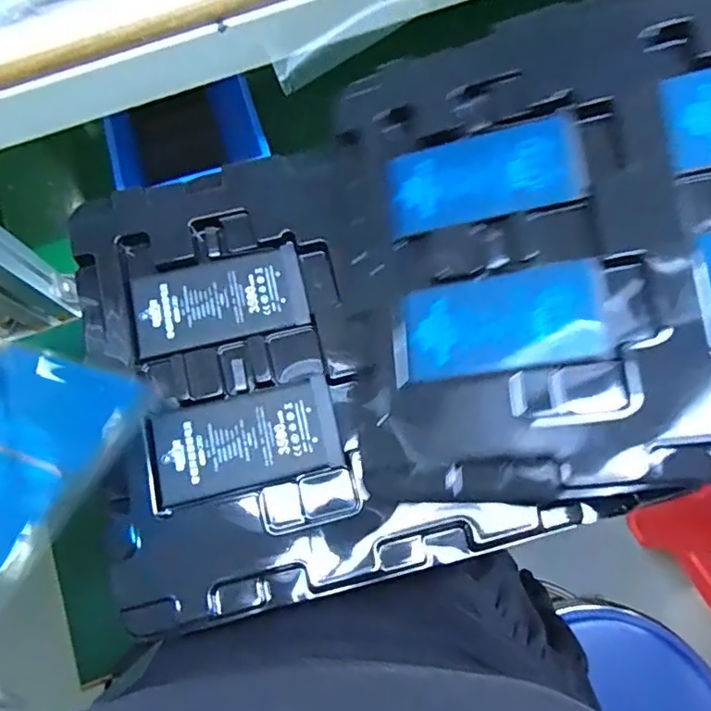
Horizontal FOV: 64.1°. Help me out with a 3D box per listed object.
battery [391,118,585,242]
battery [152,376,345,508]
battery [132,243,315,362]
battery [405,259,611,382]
[{"bbox_3d":[0.059,-0.084,0.268,0.087,0.004,0.043,-10,74,16],"label":"battery"},{"bbox_3d":[-0.052,0.040,0.272,0.085,0.006,0.044,-13,75,-2],"label":"battery"},{"bbox_3d":[-0.069,-0.029,0.291,0.085,0.006,0.044,-13,75,-2],"label":"battery"},{"bbox_3d":[0.064,-0.015,0.250,0.085,0.004,0.042,-10,74,17],"label":"battery"}]

